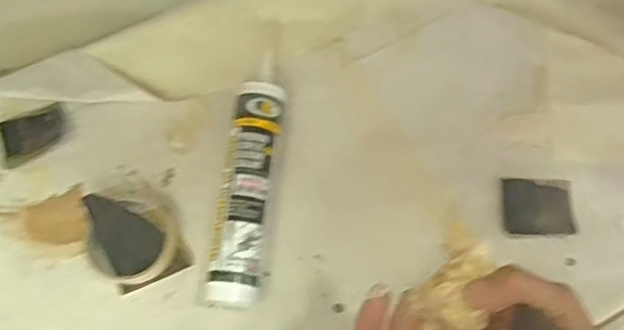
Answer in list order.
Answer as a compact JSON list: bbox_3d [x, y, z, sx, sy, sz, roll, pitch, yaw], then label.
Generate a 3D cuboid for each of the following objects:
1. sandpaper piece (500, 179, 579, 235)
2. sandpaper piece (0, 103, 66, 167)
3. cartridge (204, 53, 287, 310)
[{"bbox_3d":[0.221,0.040,0.637,0.067,0.012,0.055,-1,72,0],"label":"sandpaper piece"},{"bbox_3d":[-0.282,-0.031,0.670,0.066,0.004,0.047,-18,72,-5],"label":"sandpaper piece"},{"bbox_3d":[-0.060,0.010,0.633,0.049,0.046,0.248,6,72,3],"label":"cartridge"}]

